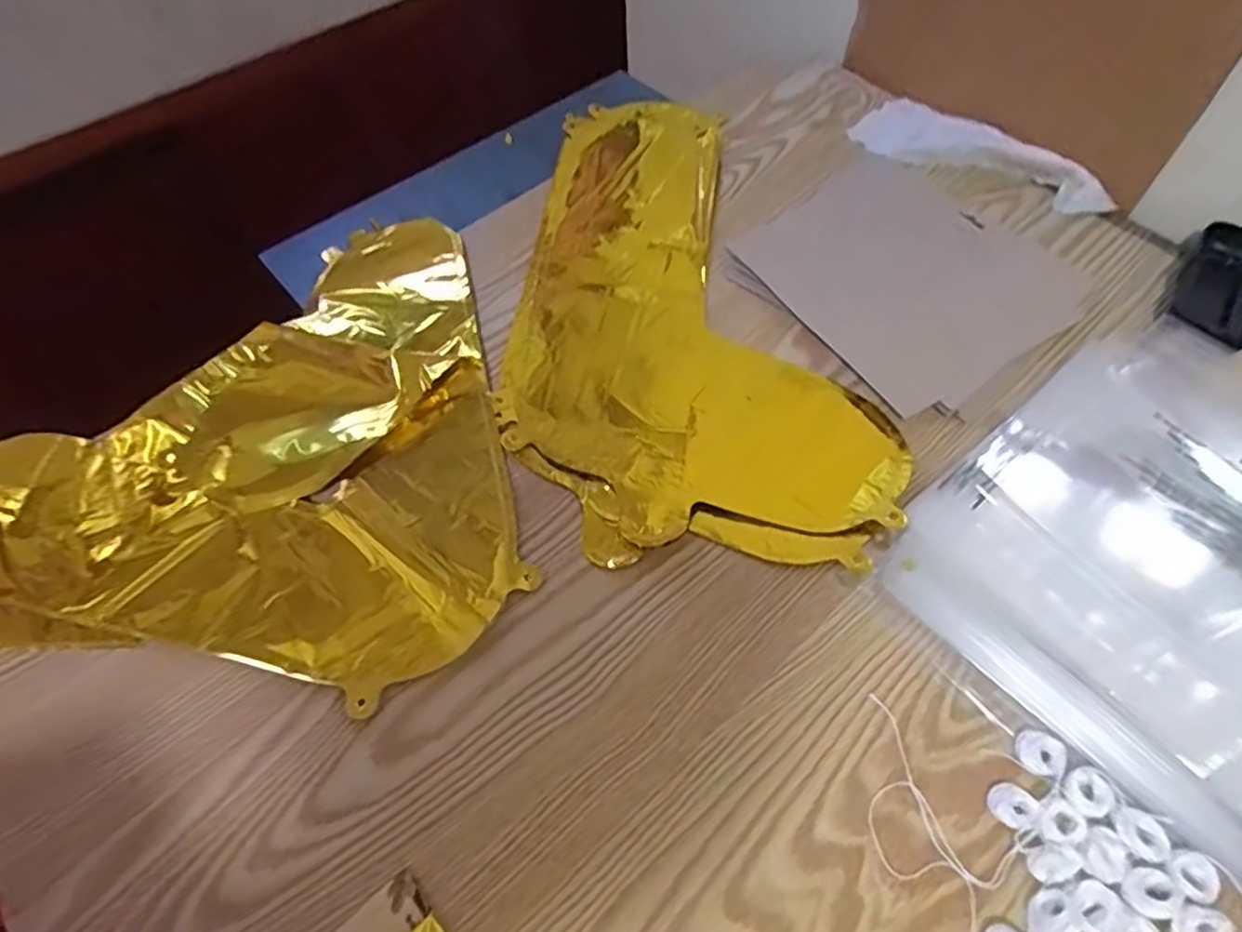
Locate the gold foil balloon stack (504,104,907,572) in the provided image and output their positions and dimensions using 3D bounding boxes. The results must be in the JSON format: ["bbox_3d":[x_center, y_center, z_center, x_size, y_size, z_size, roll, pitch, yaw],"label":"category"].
[{"bbox_3d":[0.031,-0.129,0.496,0.228,0.008,0.431,-7,58,-1],"label":"gold foil balloon stack"}]

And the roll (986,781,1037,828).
[{"bbox_3d":[0.181,0.157,0.317,0.019,0.008,0.018,-1,58,2],"label":"roll"}]

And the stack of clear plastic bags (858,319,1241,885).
[{"bbox_3d":[0.305,0.044,0.368,0.288,0.023,0.218,-35,63,-18],"label":"stack of clear plastic bags"}]

